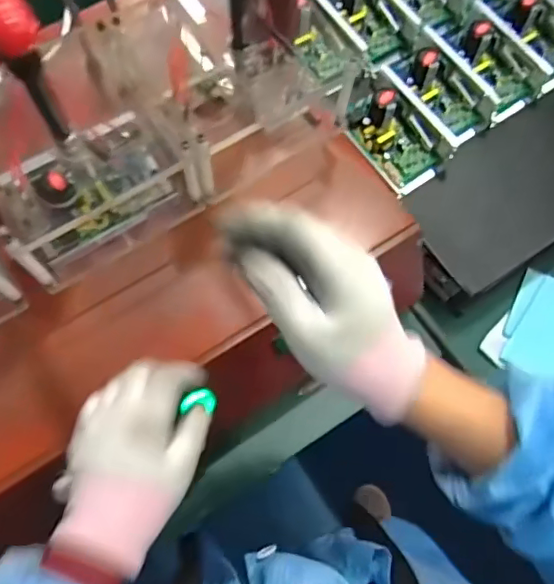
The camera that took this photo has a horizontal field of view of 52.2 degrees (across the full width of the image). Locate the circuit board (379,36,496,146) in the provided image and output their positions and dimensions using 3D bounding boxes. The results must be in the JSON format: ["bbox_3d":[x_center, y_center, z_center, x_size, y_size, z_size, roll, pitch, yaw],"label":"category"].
[{"bbox_3d":[0.181,-0.236,0.656,0.089,0.055,0.134,-40,75,-15],"label":"circuit board"}]

